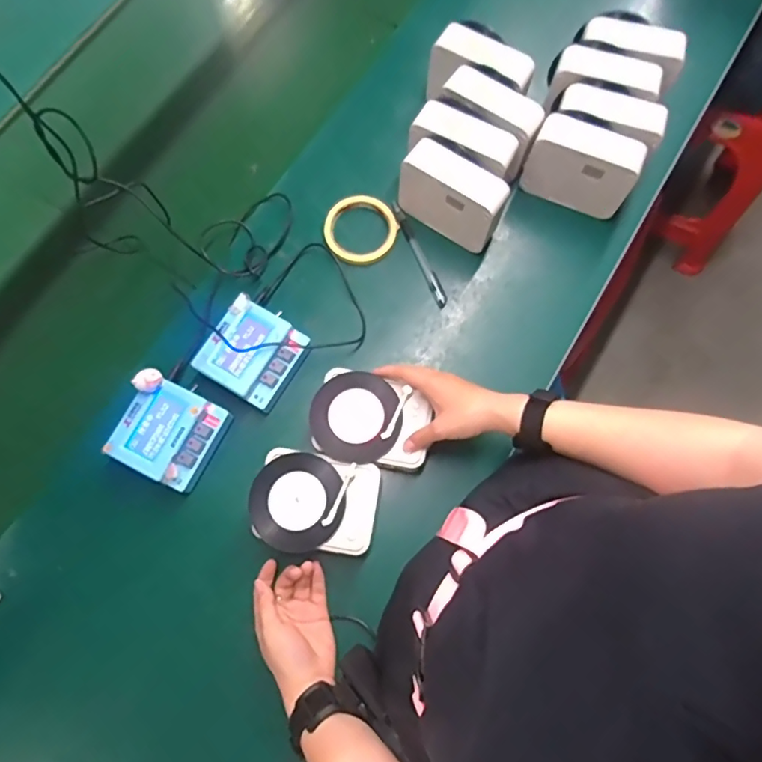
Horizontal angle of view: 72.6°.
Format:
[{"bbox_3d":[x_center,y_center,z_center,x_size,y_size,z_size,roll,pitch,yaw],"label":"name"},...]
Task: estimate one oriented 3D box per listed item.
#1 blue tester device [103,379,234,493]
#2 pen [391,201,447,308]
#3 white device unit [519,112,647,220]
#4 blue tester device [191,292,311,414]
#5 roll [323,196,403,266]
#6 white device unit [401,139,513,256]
[{"bbox_3d":[-0.237,0.058,0.583,0.099,0.032,0.100,27,77,9],"label":"blue tester device"},{"bbox_3d":[0.049,-0.166,0.670,0.016,0.008,0.155,-23,76,-6],"label":"pen"},{"bbox_3d":[0.246,-0.262,0.649,0.125,0.113,0.047,19,76,7],"label":"white device unit"},{"bbox_3d":[-0.149,-0.030,0.616,0.098,0.050,0.102,30,78,10],"label":"blue tester device"},{"bbox_3d":[-0.025,-0.197,0.674,0.094,0.018,0.092,0,74,2],"label":"roll"},{"bbox_3d":[0.089,-0.225,0.640,0.129,0.100,0.052,33,78,10],"label":"white device unit"}]

